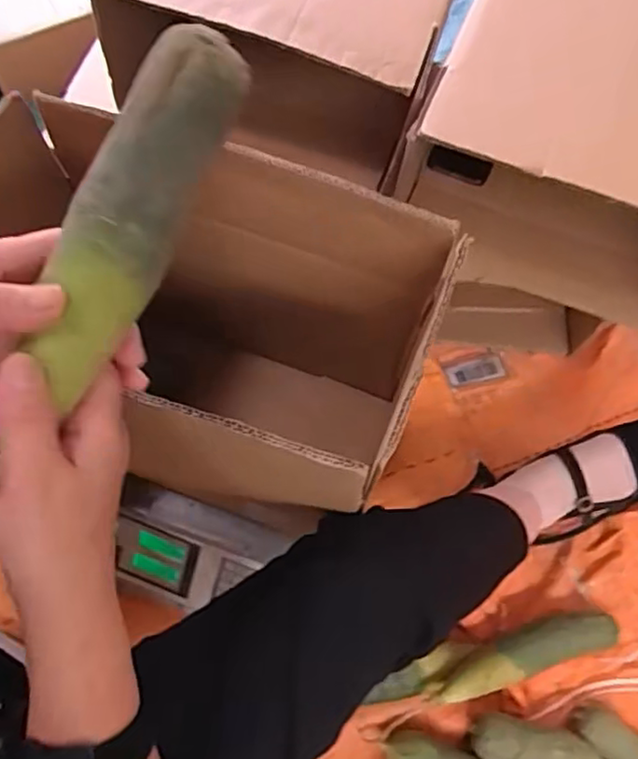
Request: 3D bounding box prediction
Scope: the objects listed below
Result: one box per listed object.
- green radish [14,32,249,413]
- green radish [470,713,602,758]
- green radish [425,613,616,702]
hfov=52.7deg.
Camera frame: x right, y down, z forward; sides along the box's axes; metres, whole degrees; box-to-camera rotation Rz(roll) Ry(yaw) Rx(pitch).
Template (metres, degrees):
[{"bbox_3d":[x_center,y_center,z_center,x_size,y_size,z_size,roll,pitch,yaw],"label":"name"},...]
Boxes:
[{"bbox_3d":[-0.088,-0.078,0.307,0.044,0.034,0.174,25,90,8],"label":"green radish"},{"bbox_3d":[0.238,0.407,0.705,0.138,0.047,0.053,12,67,2],"label":"green radish"},{"bbox_3d":[0.235,0.317,0.745,0.242,0.051,0.050,-16,69,-10],"label":"green radish"}]

